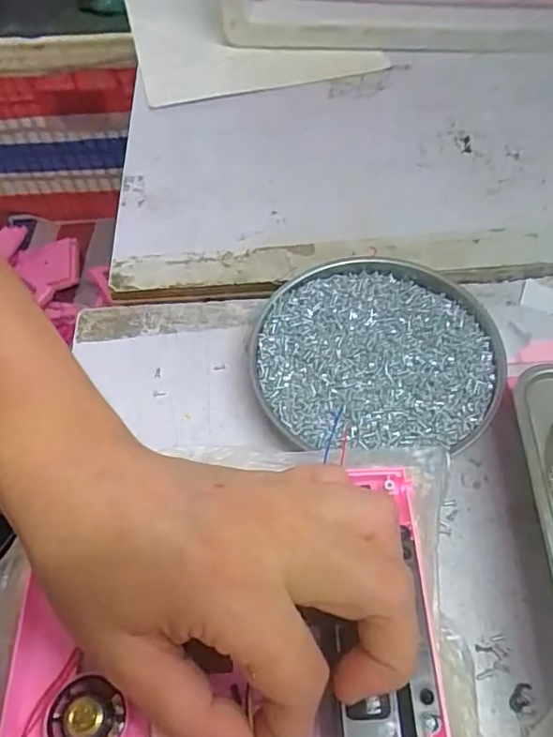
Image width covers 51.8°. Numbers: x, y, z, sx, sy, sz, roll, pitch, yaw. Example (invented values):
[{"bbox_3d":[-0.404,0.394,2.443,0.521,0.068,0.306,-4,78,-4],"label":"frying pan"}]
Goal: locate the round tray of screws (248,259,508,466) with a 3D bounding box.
[{"bbox_3d":[0.055,-0.009,0.319,0.132,0.015,0.124,1,58,4],"label":"round tray of screws"}]

